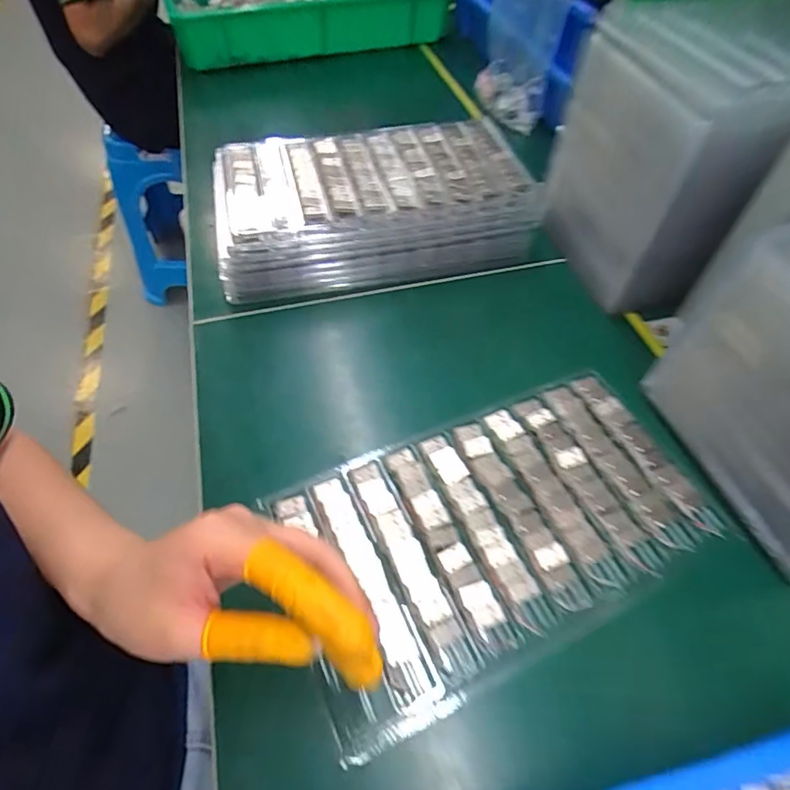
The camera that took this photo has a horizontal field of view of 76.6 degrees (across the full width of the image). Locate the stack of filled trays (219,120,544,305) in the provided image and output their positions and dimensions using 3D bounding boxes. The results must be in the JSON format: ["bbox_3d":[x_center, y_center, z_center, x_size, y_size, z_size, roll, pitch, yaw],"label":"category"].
[{"bbox_3d":[-0.023,-0.195,0.513,0.306,0.072,0.173,-8,53,-7],"label":"stack of filled trays"}]

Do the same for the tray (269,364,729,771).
[{"bbox_3d":[0.069,0.086,0.340,0.277,0.015,0.159,-21,54,-14],"label":"tray"}]

